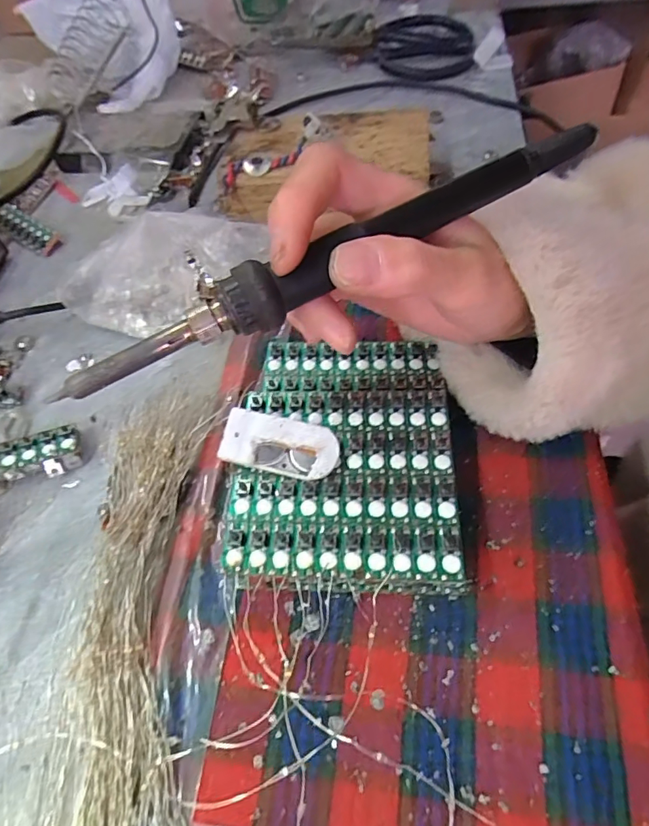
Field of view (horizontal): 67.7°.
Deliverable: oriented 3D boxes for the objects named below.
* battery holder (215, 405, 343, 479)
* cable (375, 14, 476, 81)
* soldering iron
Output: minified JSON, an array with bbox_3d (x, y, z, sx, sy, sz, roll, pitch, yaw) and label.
[{"bbox_3d":[-0.019,0.014,0.211,0.050,0.005,0.023,11,79,7],"label":"battery holder"},{"bbox_3d":[0.098,-0.359,0.475,0.094,0.019,0.117,1,58,8],"label":"cable"},{"bbox_3d":[0.006,-0.057,0.164,0.201,0.016,0.023,-28,59,-8],"label":"soldering iron"}]

